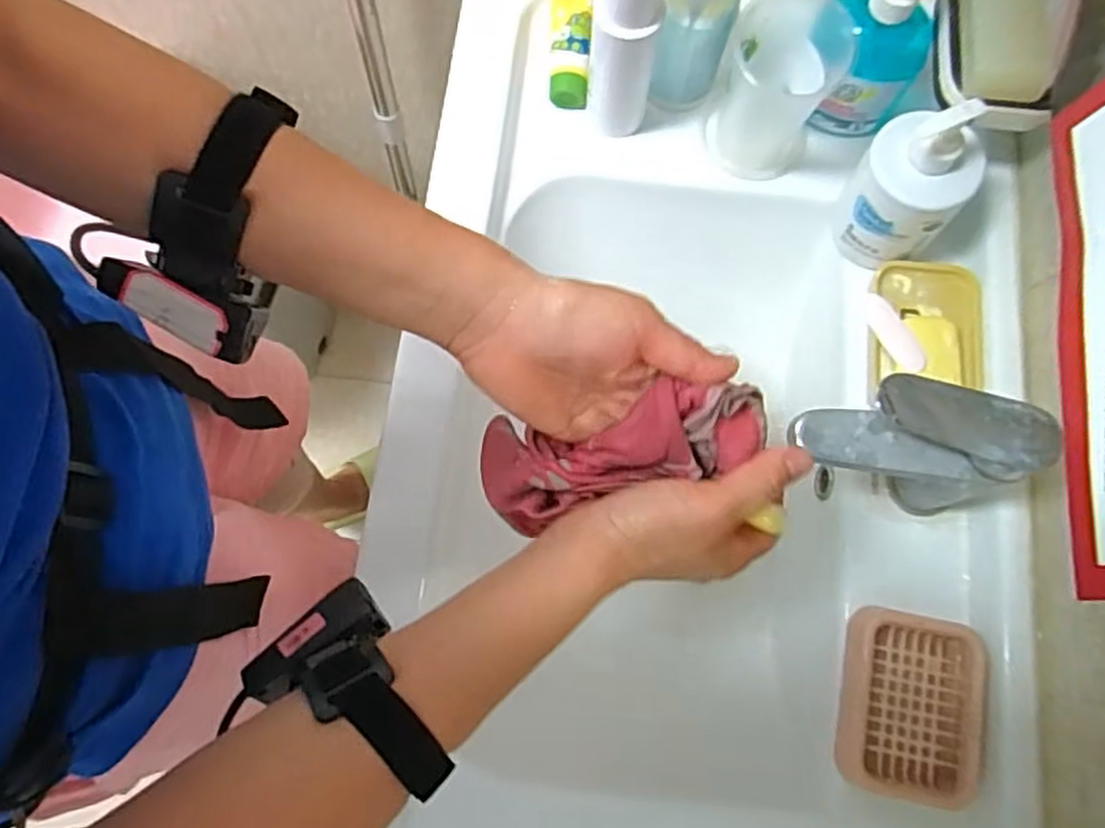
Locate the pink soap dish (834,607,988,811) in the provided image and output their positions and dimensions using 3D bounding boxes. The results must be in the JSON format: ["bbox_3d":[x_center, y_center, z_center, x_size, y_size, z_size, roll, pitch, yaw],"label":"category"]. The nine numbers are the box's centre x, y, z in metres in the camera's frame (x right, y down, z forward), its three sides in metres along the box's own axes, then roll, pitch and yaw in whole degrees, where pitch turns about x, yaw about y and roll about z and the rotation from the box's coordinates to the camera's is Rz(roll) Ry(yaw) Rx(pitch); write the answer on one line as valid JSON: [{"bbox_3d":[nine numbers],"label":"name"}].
[{"bbox_3d":[0.255,0.205,0.526,0.094,0.025,0.122,11,77,1],"label":"pink soap dish"}]

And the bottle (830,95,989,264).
[{"bbox_3d":[0.271,-0.178,0.560,0.074,0.146,0.081,0,77,-1],"label":"bottle"}]

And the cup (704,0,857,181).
[{"bbox_3d":[0.180,-0.265,0.606,0.087,0.114,0.088,0,77,-1],"label":"cup"}]

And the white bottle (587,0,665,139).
[{"bbox_3d":[0.056,-0.289,0.572,0.052,0.188,0.049,13,77,2],"label":"white bottle"}]

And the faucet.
[{"bbox_3d":[0.229,0.022,0.510,0.141,0.144,0.054,11,77,1],"label":"faucet"}]

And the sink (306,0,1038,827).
[{"bbox_3d":[0.105,0.067,0.632,0.471,0.182,0.837,8,77,0],"label":"sink"}]

